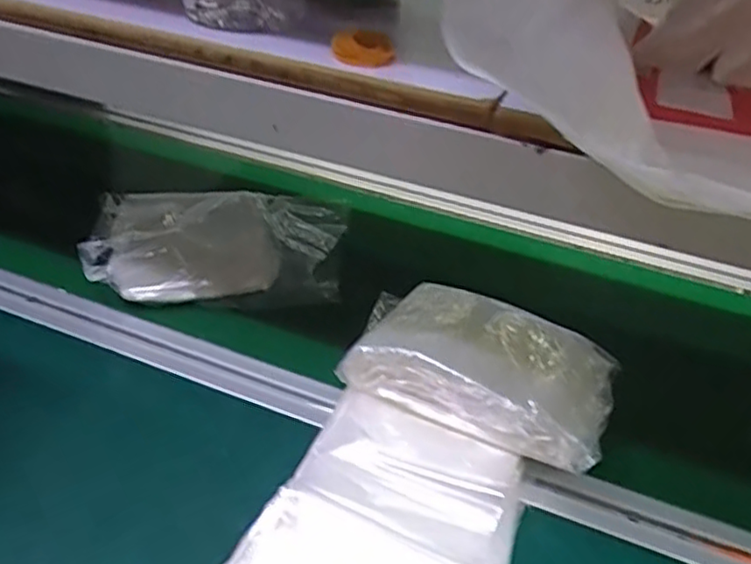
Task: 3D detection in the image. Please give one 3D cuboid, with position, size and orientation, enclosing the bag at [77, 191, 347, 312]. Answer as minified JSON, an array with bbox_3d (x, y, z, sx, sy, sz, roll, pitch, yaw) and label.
[{"bbox_3d":[-0.133,-0.034,0.608,0.215,0.064,0.158,-1,34,-11],"label":"bag"}]

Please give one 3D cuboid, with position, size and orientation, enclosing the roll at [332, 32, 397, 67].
[{"bbox_3d":[-0.007,-0.131,0.386,0.035,0.014,0.032,5,34,-2],"label":"roll"}]

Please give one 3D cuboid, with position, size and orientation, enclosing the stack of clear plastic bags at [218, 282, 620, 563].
[{"bbox_3d":[0.034,0.114,0.416,0.162,0.052,0.329,19,36,19],"label":"stack of clear plastic bags"}]

